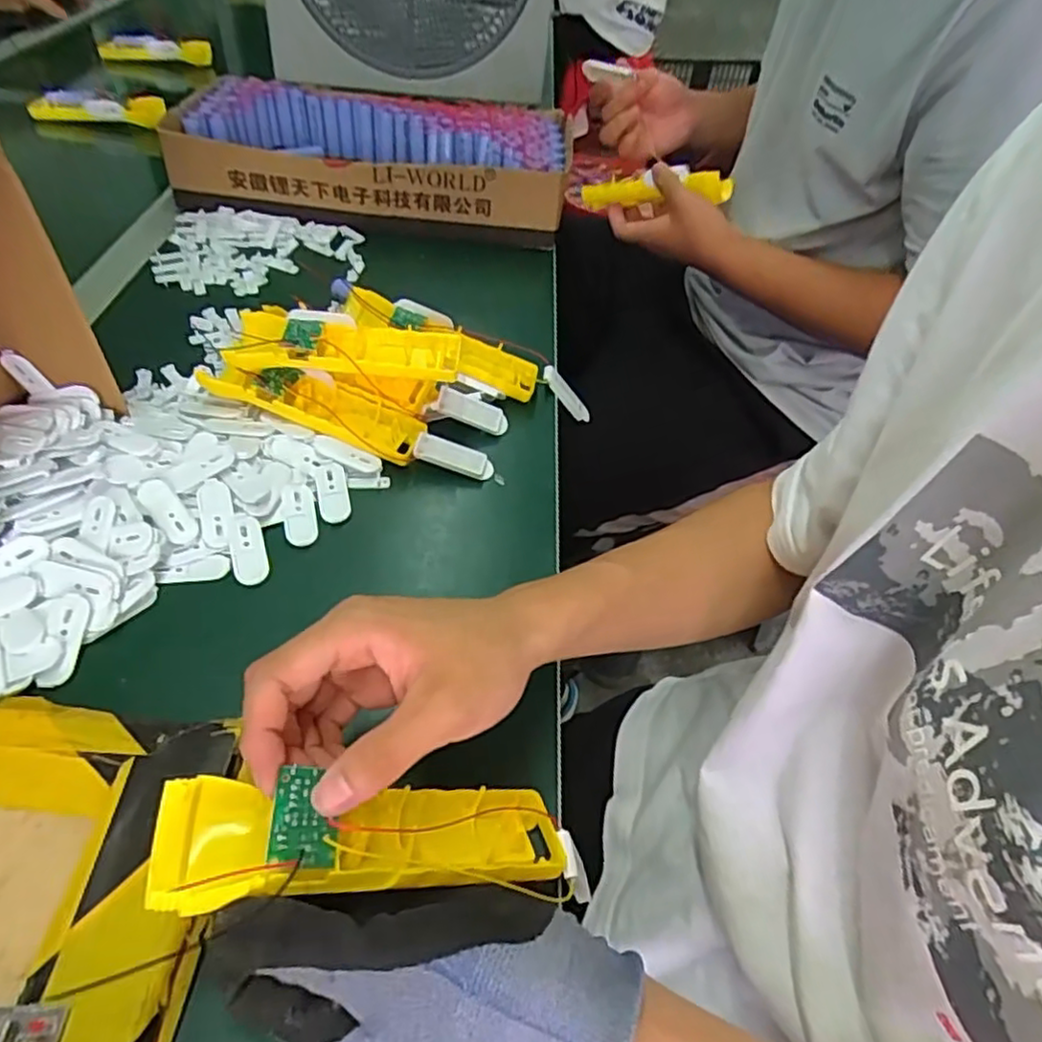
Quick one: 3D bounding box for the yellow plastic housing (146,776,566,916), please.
[{"bbox_3d":[-0.056,0.125,0.276,0.164,0.029,0.046,10,43,-25],"label":"yellow plastic housing"}]

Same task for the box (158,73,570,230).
[{"bbox_3d":[-0.158,-0.429,0.782,0.399,0.075,0.278,3,47,-4],"label":"box"}]

